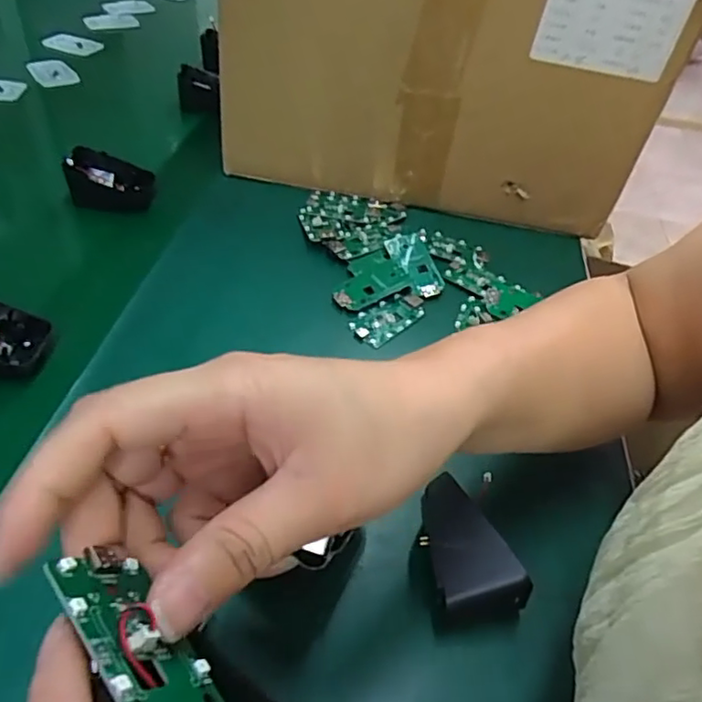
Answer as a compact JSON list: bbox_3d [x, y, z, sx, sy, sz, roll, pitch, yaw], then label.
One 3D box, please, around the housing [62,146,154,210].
[{"bbox_3d":[-0.211,-0.147,0.521,0.076,0.042,0.046,9,49,-33],"label":"housing"}]

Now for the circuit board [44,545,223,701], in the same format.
[{"bbox_3d":[-0.048,0.071,0.144,0.062,0.029,0.007,41,93,30],"label":"circuit board"}]

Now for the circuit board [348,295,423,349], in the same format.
[{"bbox_3d":[0.030,-0.025,0.444,0.062,0.005,0.030,-29,55,-33],"label":"circuit board"}]

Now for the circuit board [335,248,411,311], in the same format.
[{"bbox_3d":[0.012,-0.056,0.465,0.063,0.007,0.047,-21,51,-28],"label":"circuit board"}]

